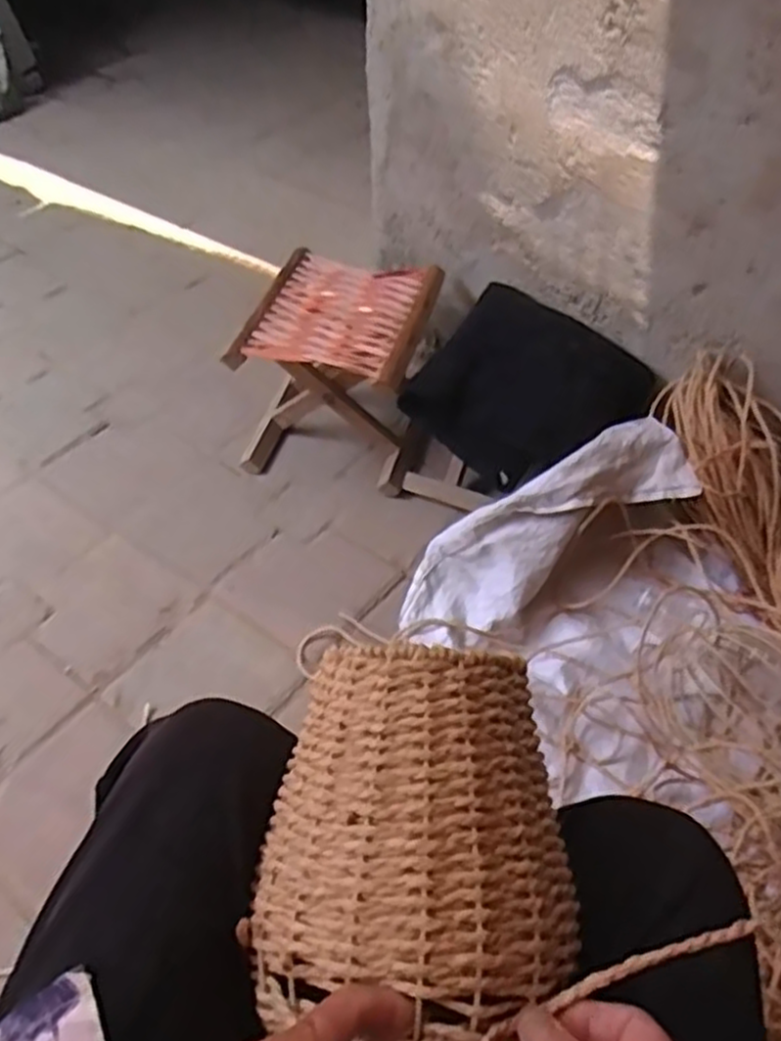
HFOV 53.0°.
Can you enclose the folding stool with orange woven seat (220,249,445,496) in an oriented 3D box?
[{"bbox_3d":[-0.069,-0.241,1.268,0.272,0.230,0.309,12,50,11],"label":"folding stool with orange woven seat"}]

